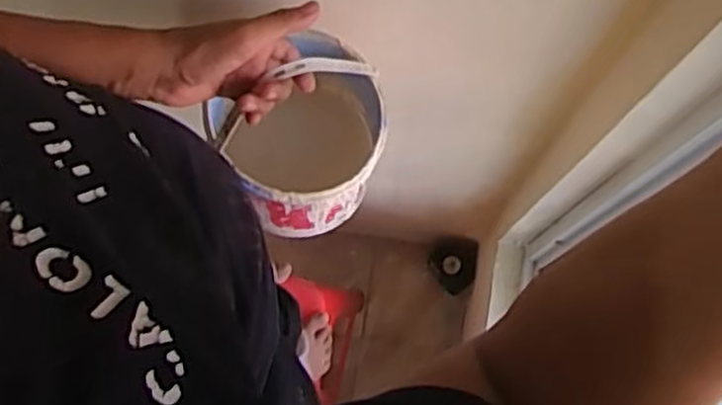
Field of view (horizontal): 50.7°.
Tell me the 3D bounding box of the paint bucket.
[{"bbox_3d":[-0.055,-0.073,0.800,0.174,0.258,0.153,-29,78,-5],"label":"paint bucket"}]

